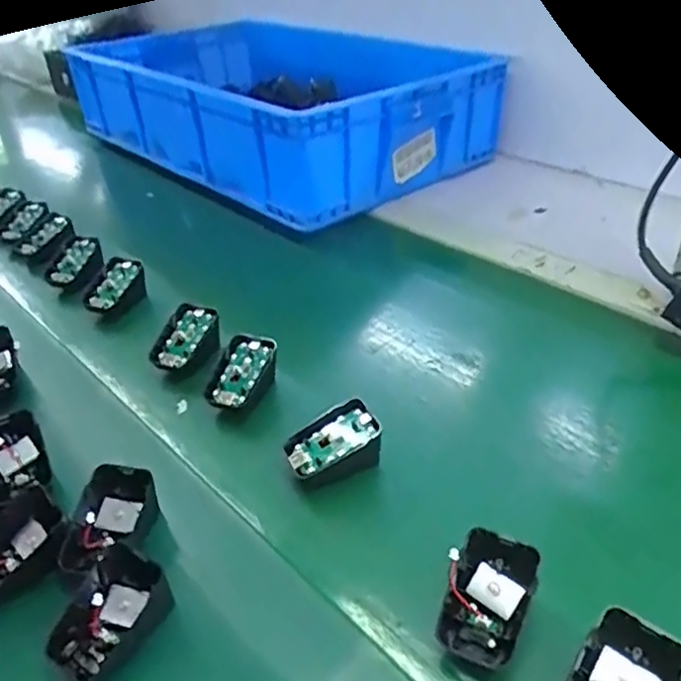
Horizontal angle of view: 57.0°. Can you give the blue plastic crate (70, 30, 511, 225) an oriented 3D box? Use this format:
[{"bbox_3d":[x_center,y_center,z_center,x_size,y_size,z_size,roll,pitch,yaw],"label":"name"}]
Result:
[{"bbox_3d":[-0.123,-0.387,1.021,0.434,0.129,0.648,-28,41,-29],"label":"blue plastic crate"}]

